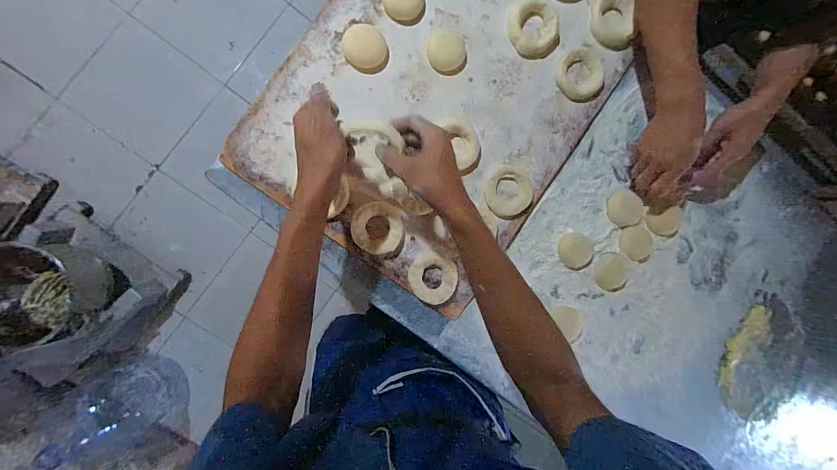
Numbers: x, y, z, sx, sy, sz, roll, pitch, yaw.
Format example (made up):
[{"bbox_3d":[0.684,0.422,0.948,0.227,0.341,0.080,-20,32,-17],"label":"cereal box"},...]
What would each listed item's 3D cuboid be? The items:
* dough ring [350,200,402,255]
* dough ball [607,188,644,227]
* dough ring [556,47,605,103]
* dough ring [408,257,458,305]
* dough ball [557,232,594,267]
[{"bbox_3d":[-0.060,-0.010,0.516,0.074,0.015,0.073,0,92,-8],"label":"dough ring"},{"bbox_3d":[0.349,-0.044,0.596,0.061,0.008,0.058,0,92,-8],"label":"dough ball"},{"bbox_3d":[0.259,-0.252,0.558,0.078,0.013,0.080,0,92,-8],"label":"dough ring"},{"bbox_3d":[0.023,0.069,0.536,0.073,0.010,0.073,0,92,-8],"label":"dough ring"},{"bbox_3d":[0.252,0.025,0.570,0.049,0.017,0.054,-28,96,-6],"label":"dough ball"}]

